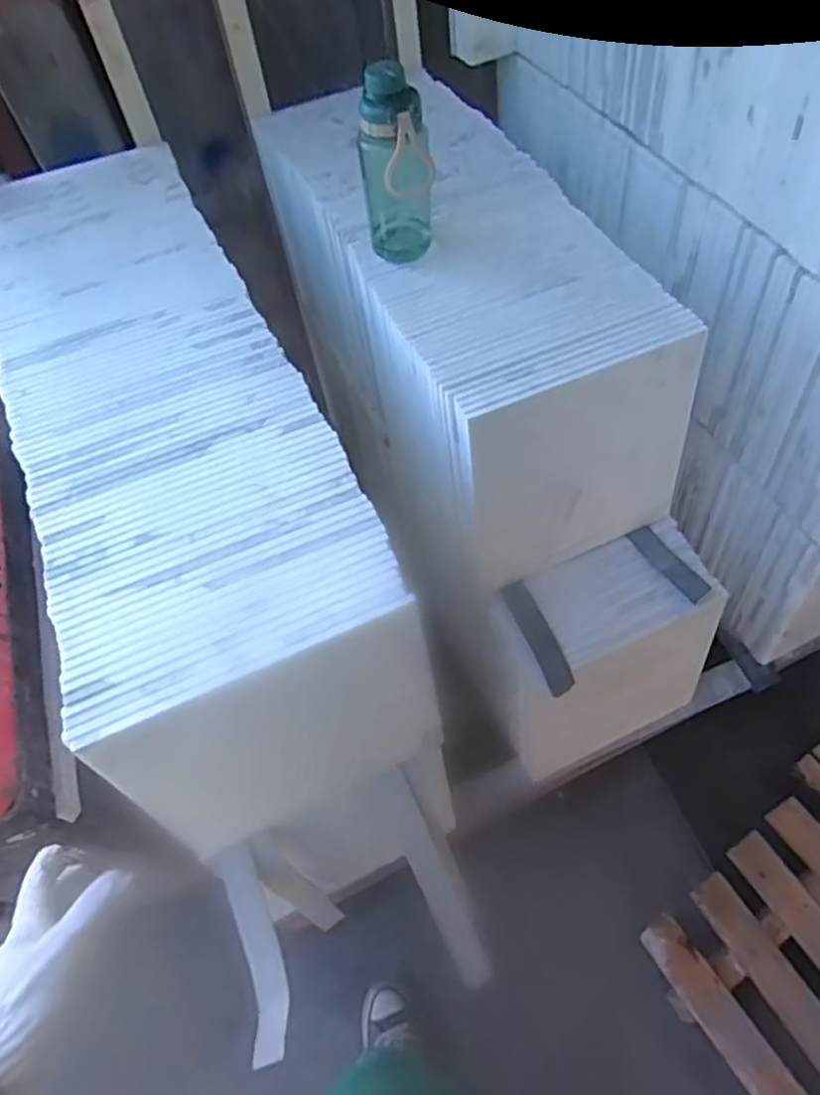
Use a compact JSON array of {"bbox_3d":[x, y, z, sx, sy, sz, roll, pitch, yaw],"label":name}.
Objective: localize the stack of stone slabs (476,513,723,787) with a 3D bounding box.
[{"bbox_3d":[0.273,0.174,1.019,0.313,0.332,0.140,-22,48,-14],"label":"stack of stone slabs"}]

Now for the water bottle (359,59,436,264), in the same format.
[{"bbox_3d":[-0.014,-0.428,0.779,0.082,0.205,0.074,-6,46,2],"label":"water bottle"}]

